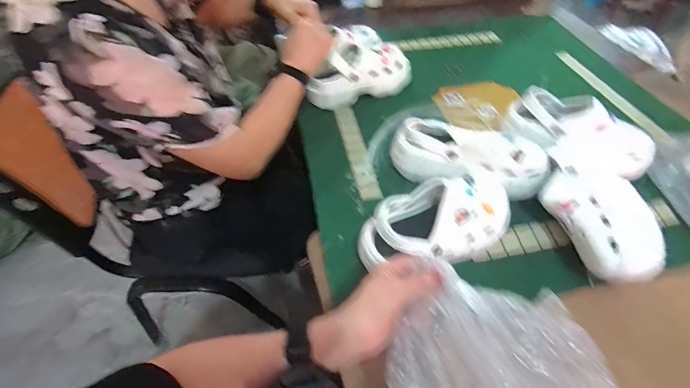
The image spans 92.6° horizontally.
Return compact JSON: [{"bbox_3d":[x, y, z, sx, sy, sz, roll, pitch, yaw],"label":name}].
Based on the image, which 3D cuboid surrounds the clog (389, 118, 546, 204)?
[{"bbox_3d":[0.219,-0.071,0.596,0.261,0.086,0.093,13,54,7],"label":"clog"}]

